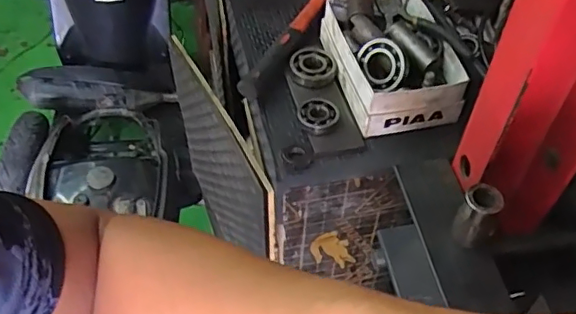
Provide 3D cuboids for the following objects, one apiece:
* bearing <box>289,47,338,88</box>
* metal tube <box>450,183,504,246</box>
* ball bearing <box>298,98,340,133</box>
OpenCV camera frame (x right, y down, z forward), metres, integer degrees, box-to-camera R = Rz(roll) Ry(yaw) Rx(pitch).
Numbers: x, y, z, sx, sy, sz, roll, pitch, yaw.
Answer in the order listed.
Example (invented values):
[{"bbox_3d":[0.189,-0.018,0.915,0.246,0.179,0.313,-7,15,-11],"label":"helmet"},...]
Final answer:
[{"bbox_3d":[0.035,-0.129,0.810,0.066,0.018,0.062,1,49,-1],"label":"bearing"},{"bbox_3d":[0.155,0.048,0.466,0.026,0.050,0.029,31,55,23],"label":"metal tube"},{"bbox_3d":[0.040,-0.055,0.749,0.049,0.018,0.046,1,49,-1],"label":"ball bearing"}]

